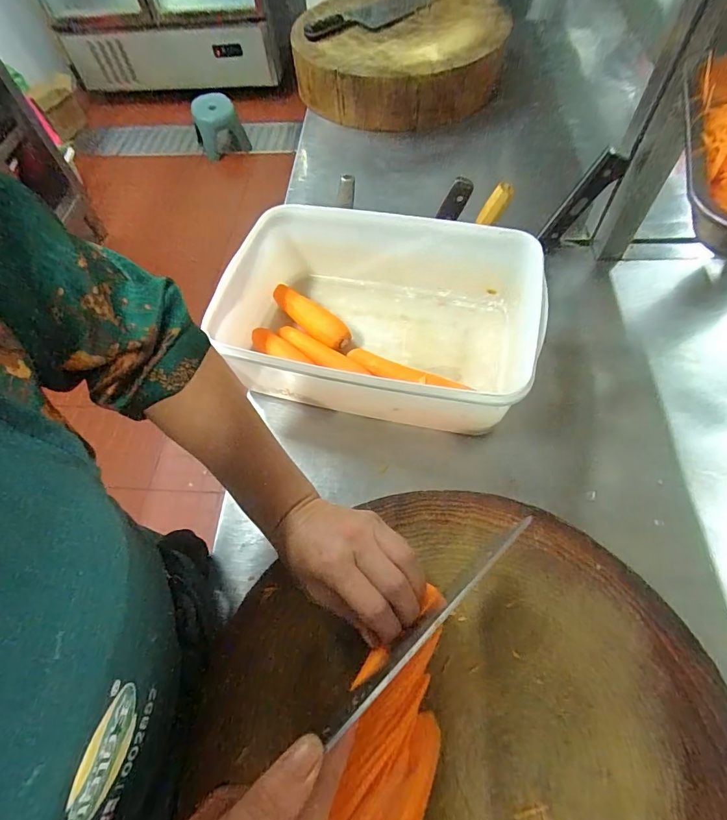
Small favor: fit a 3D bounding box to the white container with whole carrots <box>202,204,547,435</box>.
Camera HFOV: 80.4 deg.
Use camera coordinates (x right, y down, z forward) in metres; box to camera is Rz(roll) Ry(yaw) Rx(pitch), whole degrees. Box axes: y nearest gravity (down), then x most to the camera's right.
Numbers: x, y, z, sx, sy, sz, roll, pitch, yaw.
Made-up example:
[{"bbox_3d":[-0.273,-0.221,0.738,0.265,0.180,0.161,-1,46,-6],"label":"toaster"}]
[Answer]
[{"bbox_3d":[0.001,-0.115,0.577,0.425,0.142,0.262,10,60,10],"label":"white container with whole carrots"}]

